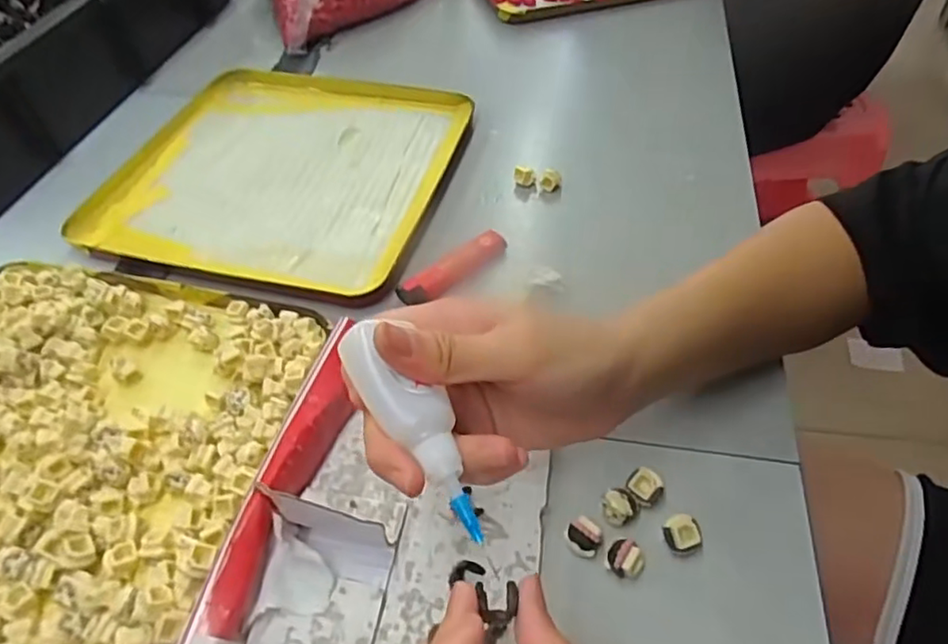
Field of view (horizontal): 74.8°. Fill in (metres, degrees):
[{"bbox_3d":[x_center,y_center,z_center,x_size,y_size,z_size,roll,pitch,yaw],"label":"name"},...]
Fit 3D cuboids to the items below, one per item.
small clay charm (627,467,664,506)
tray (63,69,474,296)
[{"bbox_3d":[0.081,0.079,0.295,0.016,0.011,0.015,32,59,27],"label":"small clay charm"},{"bbox_3d":[-0.143,-0.119,0.478,0.243,0.015,0.239,11,50,9],"label":"tray"}]

